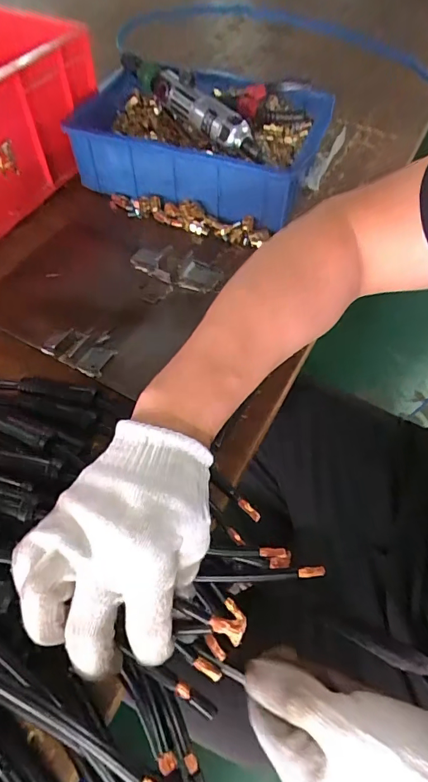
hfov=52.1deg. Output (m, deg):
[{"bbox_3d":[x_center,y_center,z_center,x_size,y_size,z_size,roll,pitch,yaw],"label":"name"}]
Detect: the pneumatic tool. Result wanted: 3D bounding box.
[{"bbox_3d":[-0.029,-0.368,0.553,0.047,0.037,0.286,-33,63,-19],"label":"pneumatic tool"}]

